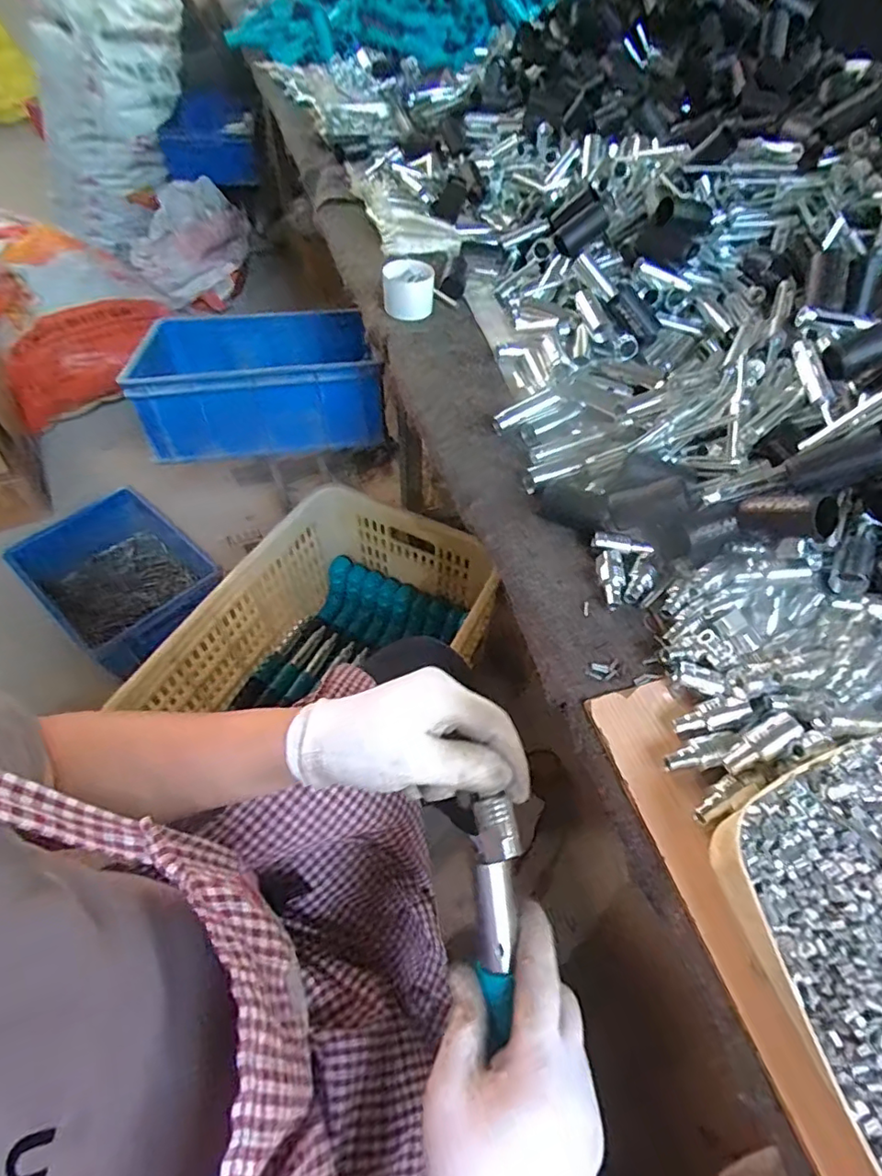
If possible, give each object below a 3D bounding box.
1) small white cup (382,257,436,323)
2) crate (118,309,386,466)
[{"bbox_3d":[-0.043,-0.393,0.739,0.067,0.043,0.068,-1,54,-2],"label":"small white cup"},{"bbox_3d":[-0.314,-0.384,0.988,0.380,0.136,0.293,-9,55,-8],"label":"crate"}]

